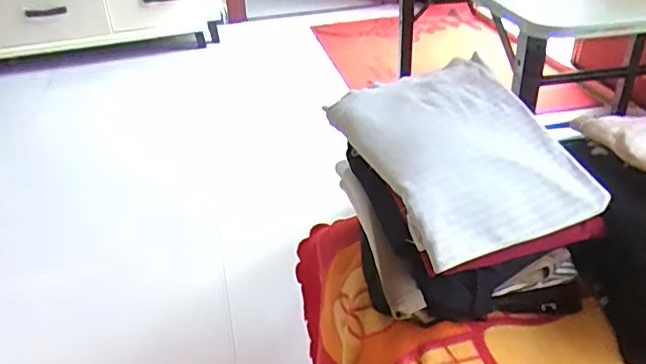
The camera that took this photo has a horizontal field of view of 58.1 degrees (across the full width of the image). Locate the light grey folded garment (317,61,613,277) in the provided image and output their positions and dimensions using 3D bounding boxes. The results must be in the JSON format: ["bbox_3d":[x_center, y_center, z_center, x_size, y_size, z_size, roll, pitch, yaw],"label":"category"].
[{"bbox_3d":[0.132,-0.035,0.599,0.185,0.078,0.244,-15,34,-17],"label":"light grey folded garment"}]

